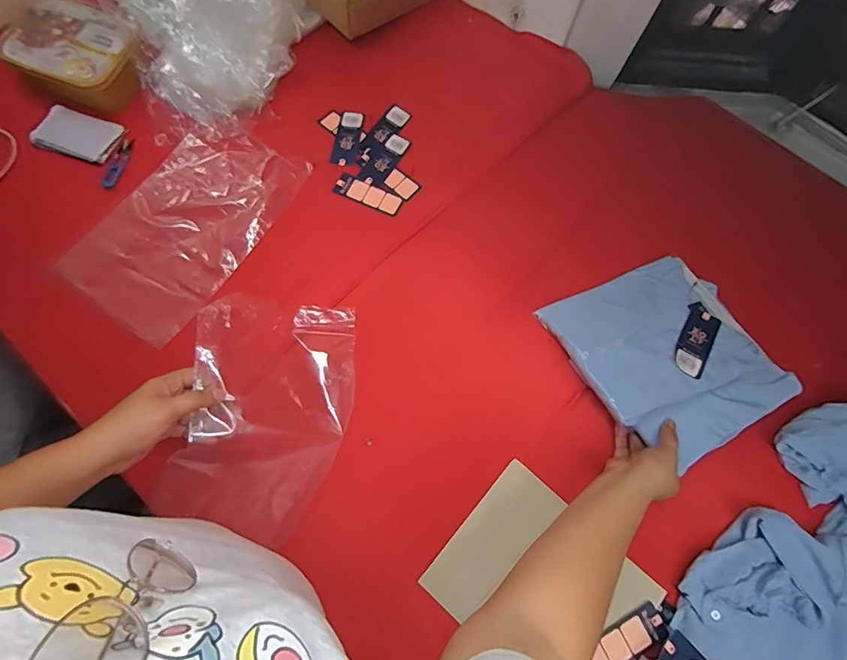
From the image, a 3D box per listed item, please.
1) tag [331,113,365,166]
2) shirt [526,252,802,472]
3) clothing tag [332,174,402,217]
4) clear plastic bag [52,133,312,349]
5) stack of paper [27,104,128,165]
[{"bbox_3d":[-0.137,-0.345,0.788,0.044,0.004,0.116,7,70,0],"label":"tag"},{"bbox_3d":[0.362,0.034,0.647,0.275,0.042,0.280,-24,68,-16],"label":"shirt"},{"bbox_3d":[-0.095,-0.233,0.750,0.117,0.004,0.040,24,71,6],"label":"clothing tag"},{"bbox_3d":[-0.380,-0.179,0.706,0.226,0.014,0.363,32,72,9],"label":"clear plastic bag"},{"bbox_3d":[-0.592,-0.336,0.745,0.139,0.021,0.081,16,70,3],"label":"stack of paper"}]

